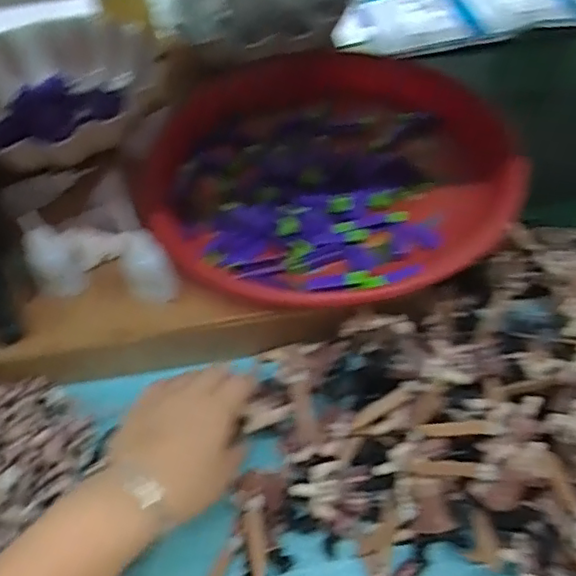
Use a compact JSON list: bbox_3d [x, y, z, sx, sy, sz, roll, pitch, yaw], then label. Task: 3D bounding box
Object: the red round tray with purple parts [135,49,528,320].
[{"bbox_3d":[0.044,-0.124,0.560,0.312,0.060,0.353,7,54,12],"label":"red round tray with purple parts"}]

